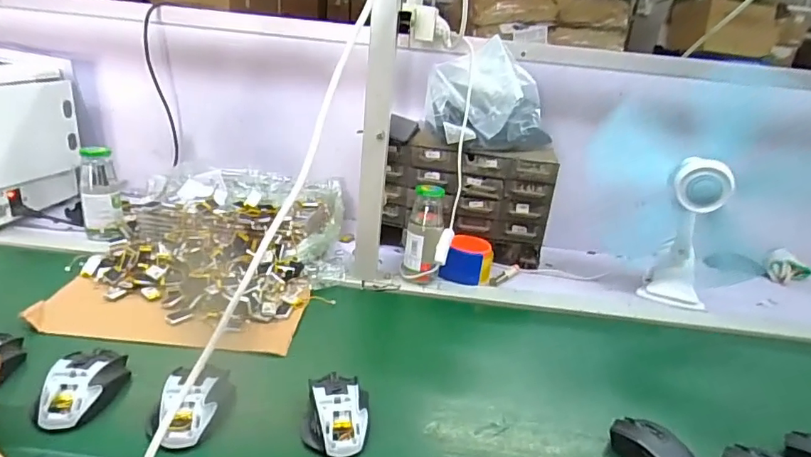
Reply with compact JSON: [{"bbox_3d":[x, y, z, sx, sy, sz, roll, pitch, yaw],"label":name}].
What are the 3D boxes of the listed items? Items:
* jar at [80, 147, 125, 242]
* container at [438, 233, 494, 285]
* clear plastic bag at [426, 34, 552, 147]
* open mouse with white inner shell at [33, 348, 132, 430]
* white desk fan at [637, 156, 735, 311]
[{"bbox_3d":[-0.551,-0.060,0.933,0.064,0.160,0.077,-10,28,-29],"label":"jar"},{"bbox_3d":[0.115,0.057,0.939,0.083,0.063,0.087,12,25,16],"label":"container"},{"bbox_3d":[0.157,-0.236,0.937,0.220,0.163,0.149,10,25,11],"label":"clear plastic bag"},{"bbox_3d":[-0.363,0.175,0.584,0.072,0.040,0.111,2,24,-7],"label":"open mouse with white inner shell"},{"bbox_3d":[0.515,0.013,0.934,0.106,0.277,0.115,20,28,30],"label":"white desk fan"}]

